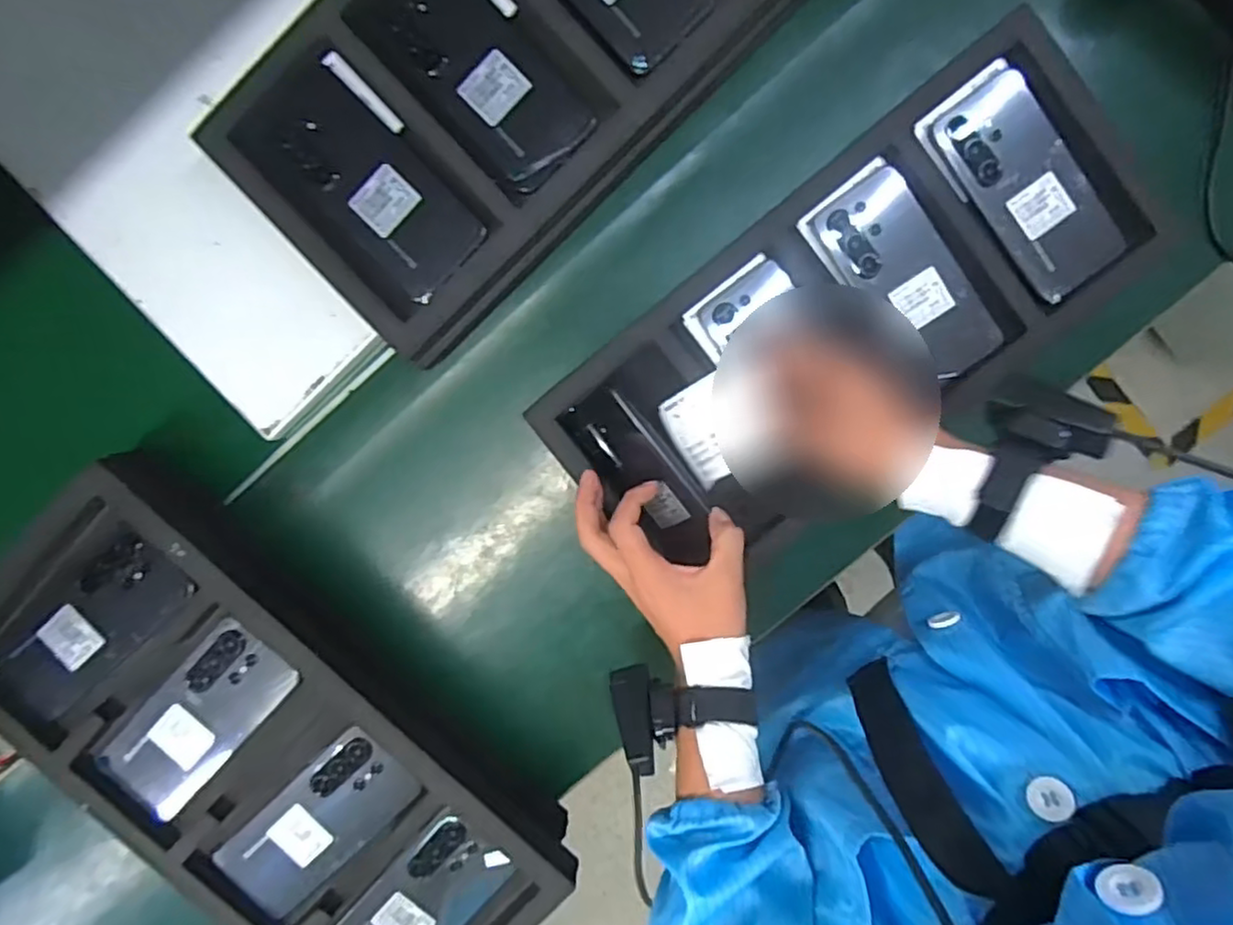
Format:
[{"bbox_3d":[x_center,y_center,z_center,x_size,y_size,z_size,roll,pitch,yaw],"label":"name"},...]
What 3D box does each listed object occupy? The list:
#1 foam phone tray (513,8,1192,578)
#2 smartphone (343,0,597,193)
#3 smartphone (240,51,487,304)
[{"bbox_3d":[0.178,-0.112,0.532,0.481,0.054,0.217,-34,94,1],"label":"foam phone tray"},{"bbox_3d":[-0.097,-0.283,0.479,0.092,0.008,0.177,-43,93,5],"label":"smartphone"},{"bbox_3d":[-0.176,-0.205,0.489,0.176,0.007,0.084,45,95,-3],"label":"smartphone"}]

